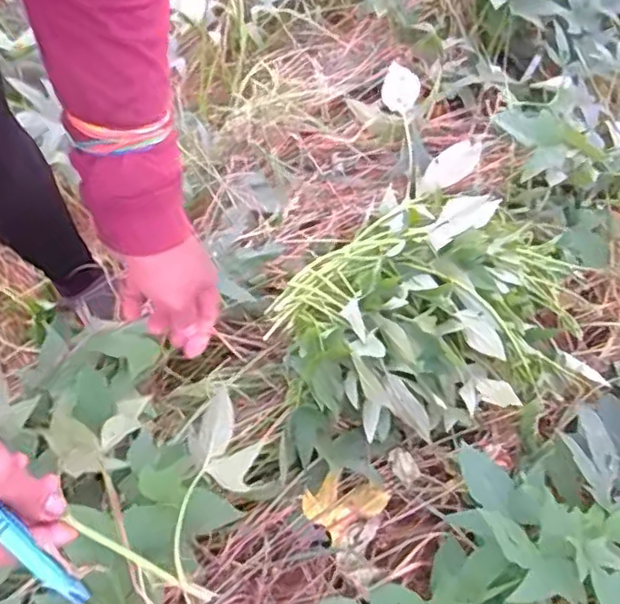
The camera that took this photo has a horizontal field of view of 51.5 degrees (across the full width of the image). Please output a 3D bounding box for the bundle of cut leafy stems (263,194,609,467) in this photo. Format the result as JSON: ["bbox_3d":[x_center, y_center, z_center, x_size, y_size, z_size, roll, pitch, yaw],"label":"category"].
[{"bbox_3d":[0.145,0.011,0.800,0.382,0.188,0.260,-15,57,-14],"label":"bundle of cut leafy stems"}]

